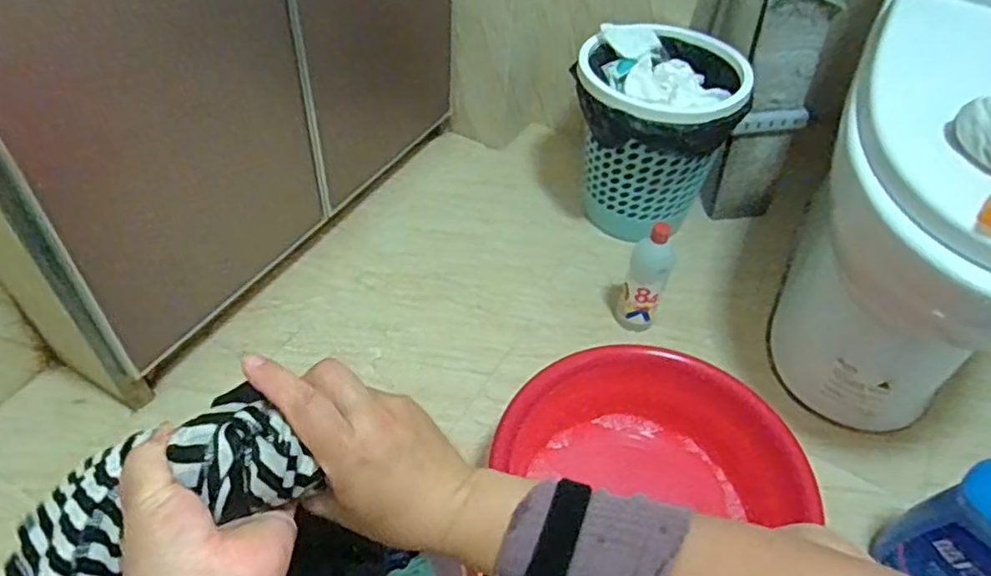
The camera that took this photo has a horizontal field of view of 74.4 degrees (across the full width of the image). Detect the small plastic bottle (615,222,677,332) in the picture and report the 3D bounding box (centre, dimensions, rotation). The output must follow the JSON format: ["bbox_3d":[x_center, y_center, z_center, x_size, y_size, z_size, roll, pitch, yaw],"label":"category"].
[{"bbox_3d":[0.229,-0.013,0.991,0.066,0.196,0.053,18,50,11],"label":"small plastic bottle"}]

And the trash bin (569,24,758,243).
[{"bbox_3d":[0.260,-0.256,1.125,0.269,0.280,0.239,18,49,11],"label":"trash bin"}]

